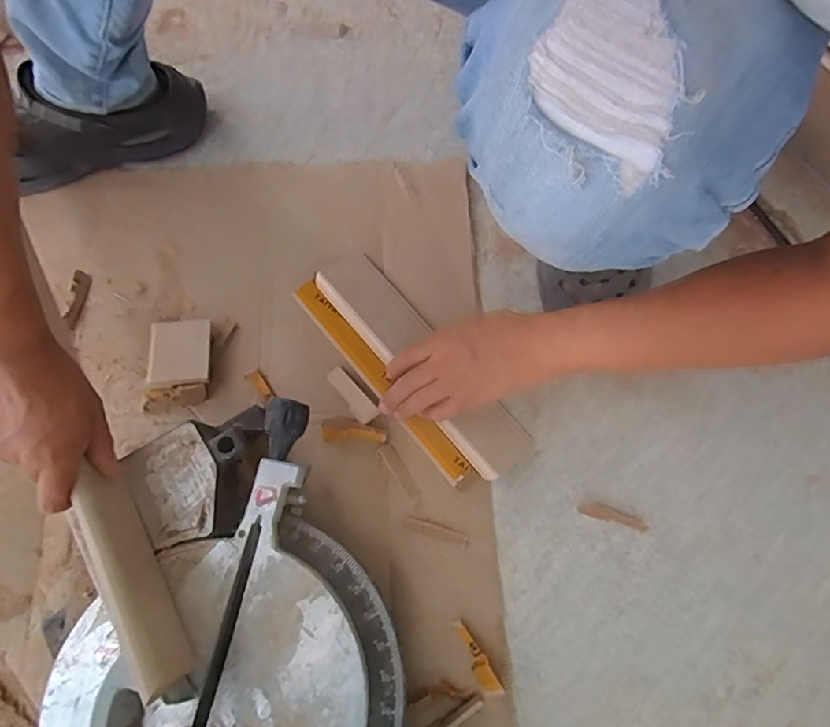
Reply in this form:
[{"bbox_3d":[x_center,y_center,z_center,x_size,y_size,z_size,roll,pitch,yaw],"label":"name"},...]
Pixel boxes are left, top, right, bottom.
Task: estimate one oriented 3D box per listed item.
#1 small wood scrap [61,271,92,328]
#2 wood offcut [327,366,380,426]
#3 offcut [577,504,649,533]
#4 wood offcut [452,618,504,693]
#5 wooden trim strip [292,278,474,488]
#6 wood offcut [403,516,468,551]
[{"bbox_3d":[-0.391,-0.075,0.619,0.018,0.012,0.066,10,71,2],"label":"small wood scrap"},{"bbox_3d":[-0.069,0.034,0.588,0.023,0.004,0.071,-39,76,-13],"label":"wood offcut"},{"bbox_3d":[0.208,0.160,0.565,0.069,0.008,0.014,18,71,5],"label":"offcut"},{"bbox_3d":[0.058,0.279,0.510,0.017,0.014,0.070,-25,74,-10],"label":"wood offcut"},{"bbox_3d":[-0.039,0.015,0.583,0.028,0.014,0.278,-38,77,-13],"label":"wooden trim strip"},{"bbox_3d":[0.021,0.173,0.552,0.067,0.004,0.014,20,72,5],"label":"wood offcut"}]

